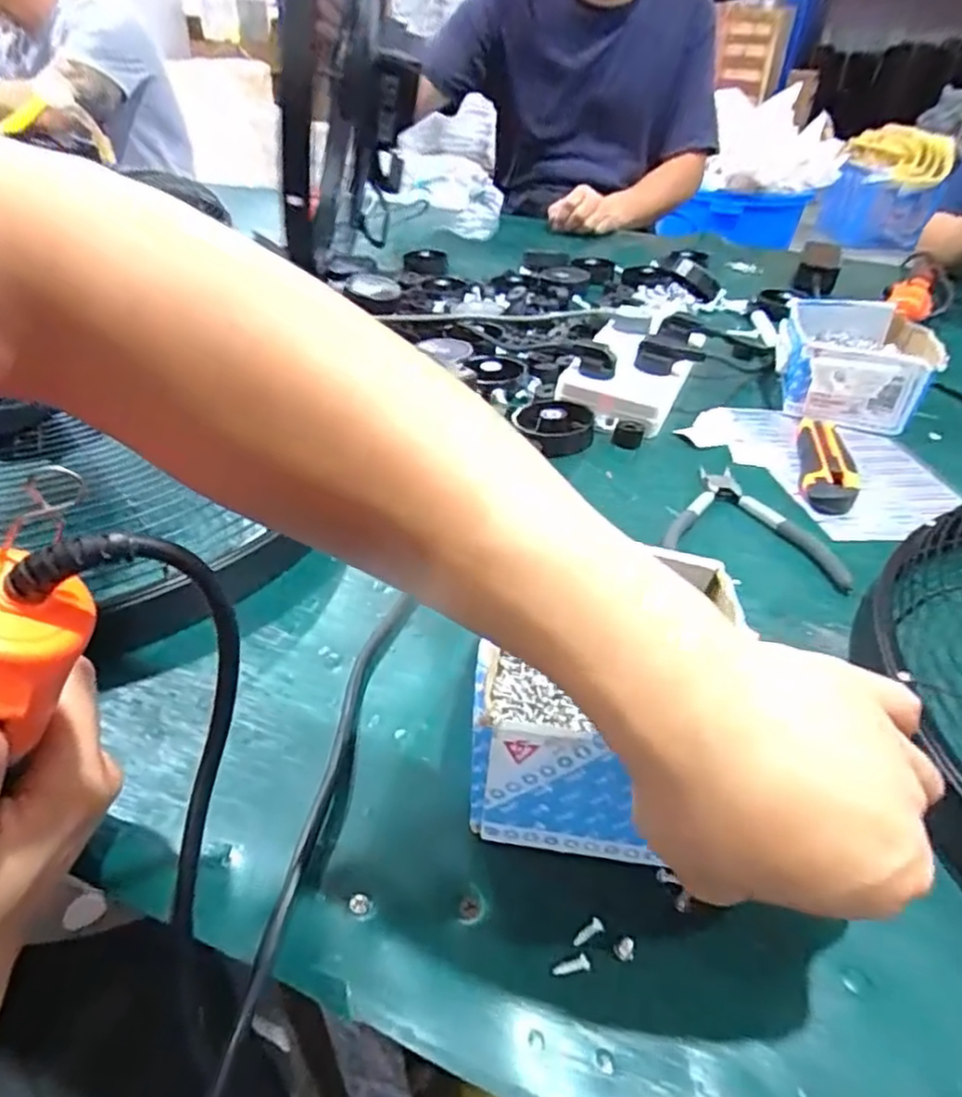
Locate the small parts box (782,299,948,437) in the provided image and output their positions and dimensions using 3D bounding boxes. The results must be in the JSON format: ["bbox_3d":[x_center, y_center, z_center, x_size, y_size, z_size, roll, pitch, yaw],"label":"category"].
[{"bbox_3d":[0.358,-0.181,0.665,0.137,0.065,0.154,13,39,15],"label":"small parts box"}]

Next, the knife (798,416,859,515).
[{"bbox_3d":[0.284,-0.071,0.562,0.039,0.015,0.136,13,39,15],"label":"knife"}]

